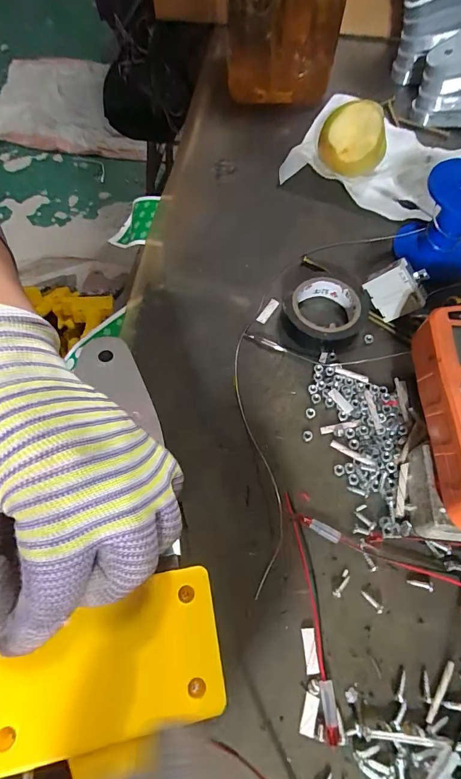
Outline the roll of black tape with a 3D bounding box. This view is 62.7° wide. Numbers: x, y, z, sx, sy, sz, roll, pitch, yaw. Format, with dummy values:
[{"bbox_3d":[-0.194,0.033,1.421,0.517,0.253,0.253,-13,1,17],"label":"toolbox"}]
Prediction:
[{"bbox_3d":[0.072,-0.059,0.291,0.062,0.022,0.056,-11,65,-4],"label":"roll of black tape"}]

